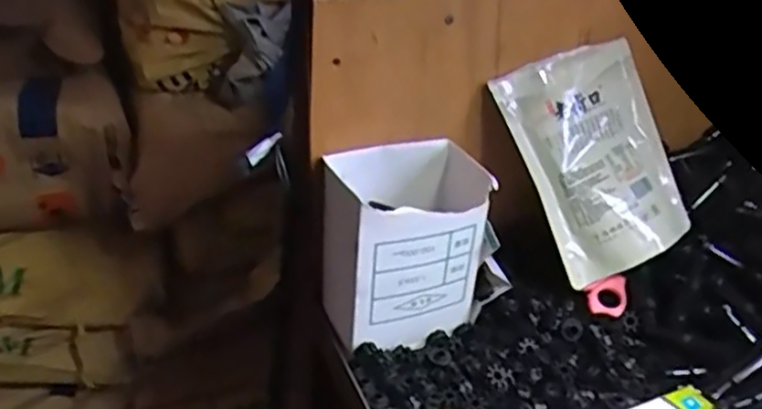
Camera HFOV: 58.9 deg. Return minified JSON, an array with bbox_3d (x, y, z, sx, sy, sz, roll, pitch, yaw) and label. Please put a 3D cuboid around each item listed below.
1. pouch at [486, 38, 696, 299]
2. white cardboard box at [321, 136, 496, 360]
[{"bbox_3d":[0.195,-0.041,0.604,0.141,0.196,0.018,-25,1,-16],"label":"pouch"},{"bbox_3d":[0.016,0.032,0.579,0.112,0.143,0.094,-9,30,-22],"label":"white cardboard box"}]

